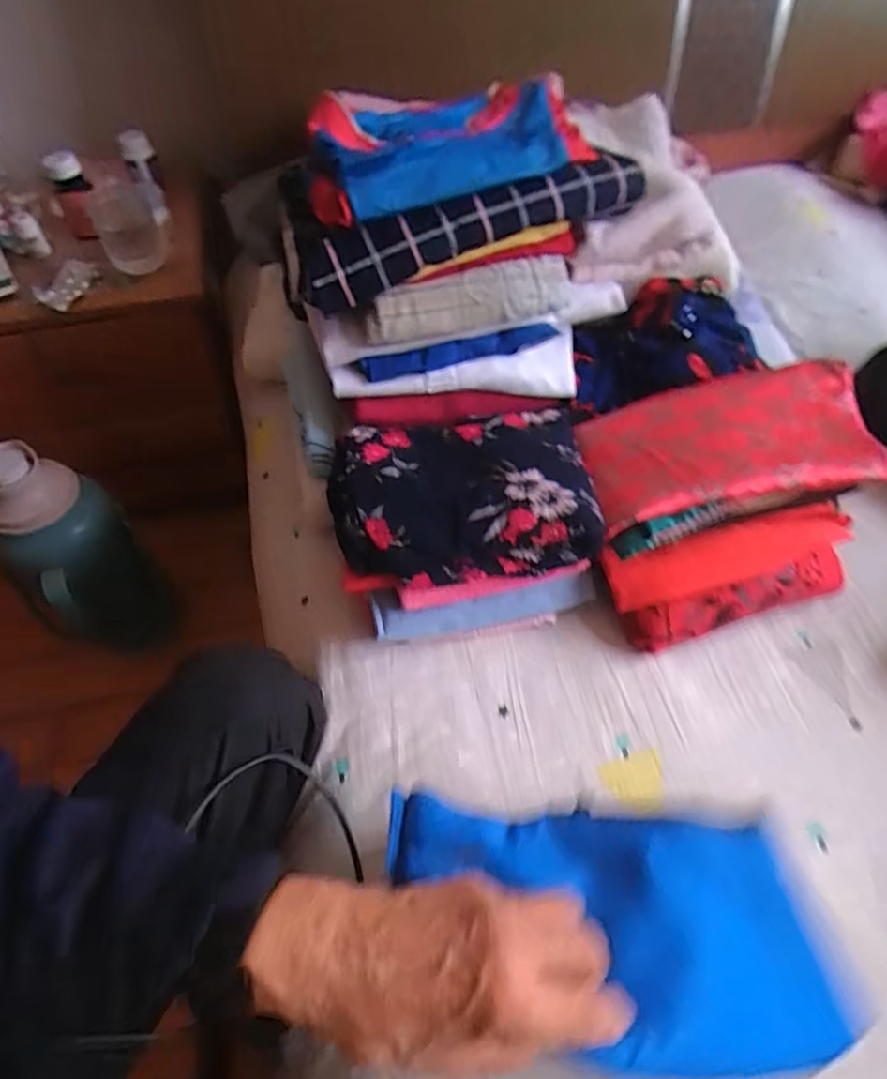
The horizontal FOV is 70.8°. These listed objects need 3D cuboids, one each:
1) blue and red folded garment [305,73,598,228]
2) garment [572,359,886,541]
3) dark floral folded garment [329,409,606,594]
[{"bbox_3d":[-0.003,-0.370,0.569,0.259,0.049,0.159,-15,55,-9],"label":"blue and red folded garment"},{"bbox_3d":[0.262,-0.094,0.586,0.282,0.036,0.154,-8,54,-4],"label":"garment"},{"bbox_3d":[0.016,-0.047,0.570,0.229,0.041,0.170,-6,54,-3],"label":"dark floral folded garment"}]

